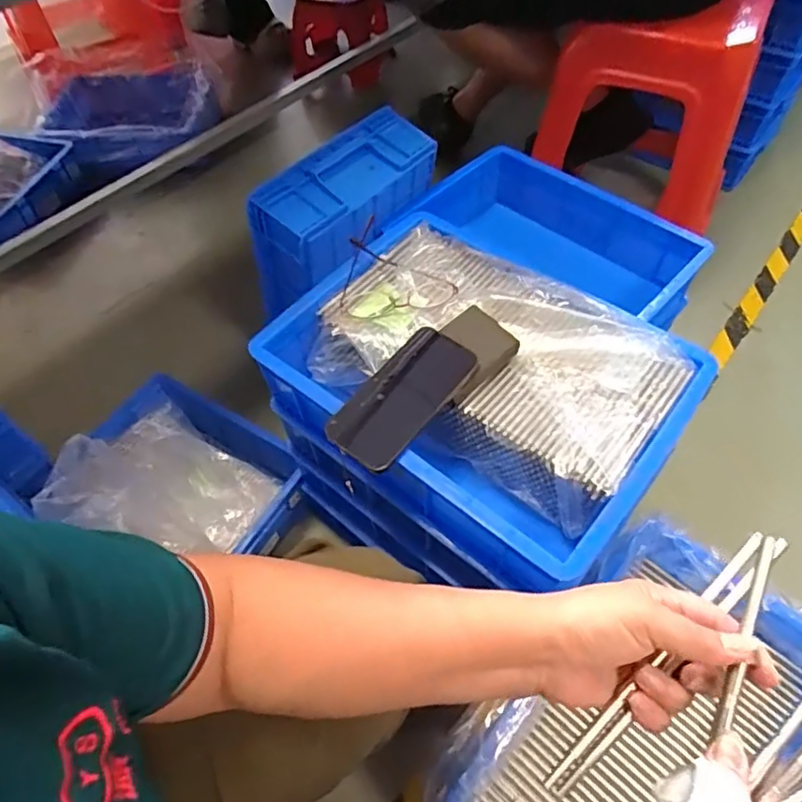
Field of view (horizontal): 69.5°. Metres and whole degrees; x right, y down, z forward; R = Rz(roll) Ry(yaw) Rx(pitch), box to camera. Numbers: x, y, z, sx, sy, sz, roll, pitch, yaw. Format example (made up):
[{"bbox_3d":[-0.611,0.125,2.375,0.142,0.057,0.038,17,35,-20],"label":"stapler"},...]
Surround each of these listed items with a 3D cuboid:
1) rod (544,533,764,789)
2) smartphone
[{"bbox_3d":[0.162,0.160,0.364,0.207,0.009,0.008,-43,63,-10],"label":"rod"},{"bbox_3d":[0.003,-0.005,0.575,0.078,0.014,0.159,34,70,25],"label":"smartphone"}]

